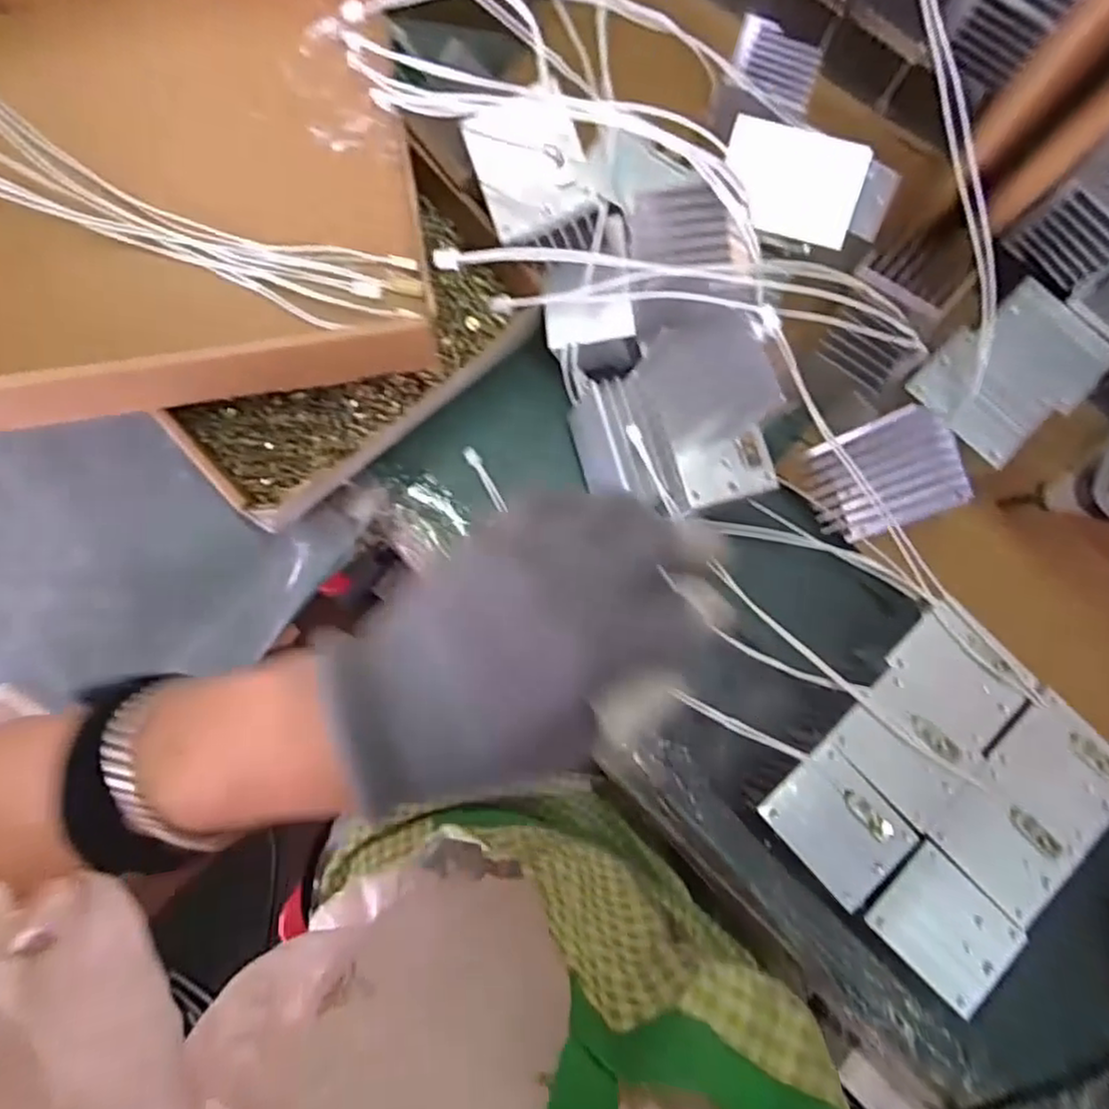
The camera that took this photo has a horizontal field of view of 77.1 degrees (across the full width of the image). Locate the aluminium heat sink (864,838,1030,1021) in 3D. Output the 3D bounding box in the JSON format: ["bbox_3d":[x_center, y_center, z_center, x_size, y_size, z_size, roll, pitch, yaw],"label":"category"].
[{"bbox_3d":[0.203,0.193,0.360,0.069,0.005,0.054,44,81,4],"label":"aluminium heat sink"}]

